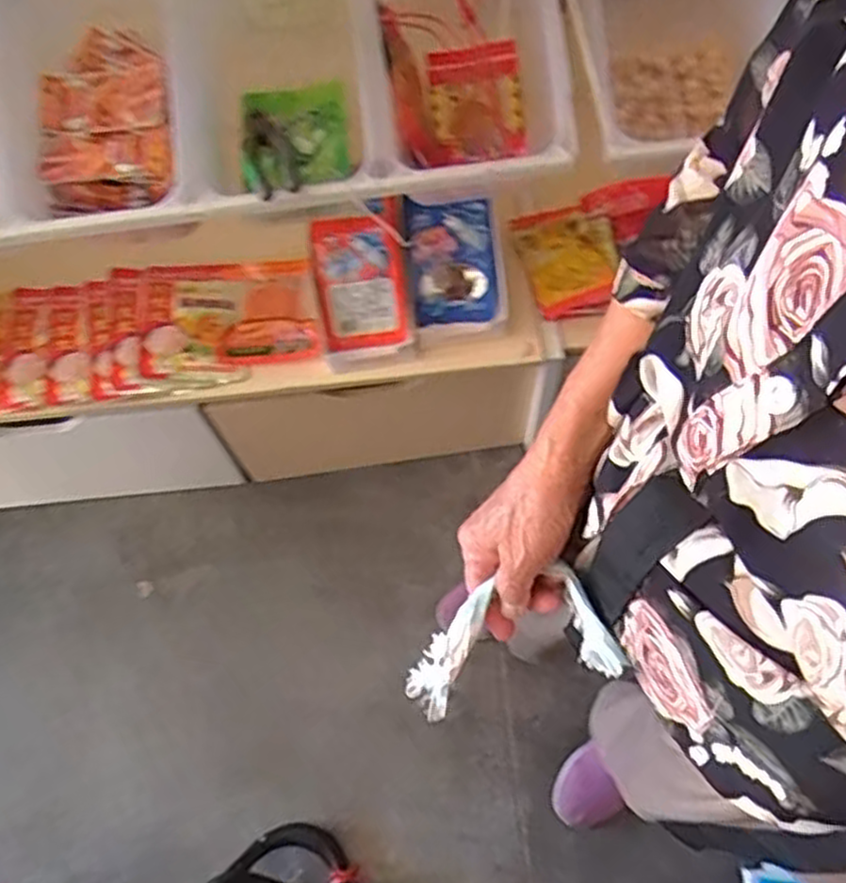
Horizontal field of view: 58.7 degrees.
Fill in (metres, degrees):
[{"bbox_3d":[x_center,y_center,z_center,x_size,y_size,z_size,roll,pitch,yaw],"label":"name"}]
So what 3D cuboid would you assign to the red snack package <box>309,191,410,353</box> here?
[{"bbox_3d":[-0.085,-0.222,1.015,0.118,0.027,0.188,-8,103,1],"label":"red snack package"}]

